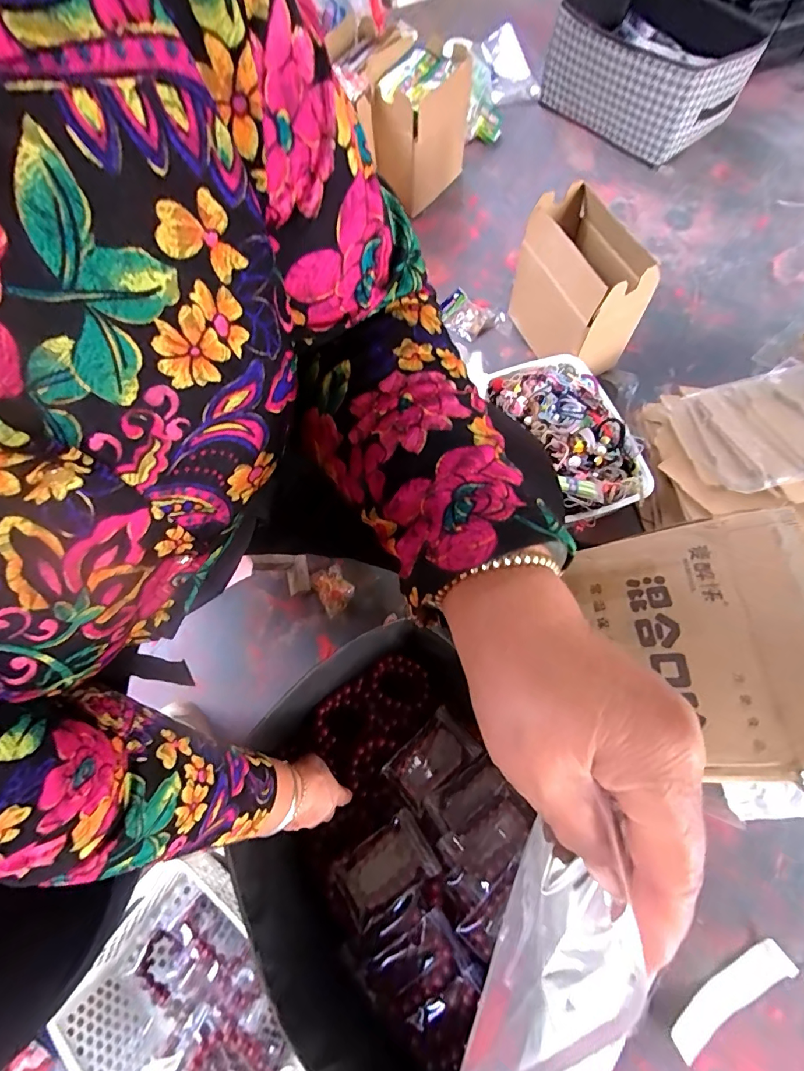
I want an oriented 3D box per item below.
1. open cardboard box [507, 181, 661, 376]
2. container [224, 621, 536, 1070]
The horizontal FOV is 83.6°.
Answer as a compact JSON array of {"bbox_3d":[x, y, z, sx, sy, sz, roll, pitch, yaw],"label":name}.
[{"bbox_3d":[0.311,-0.451,0.824,0.142,0.215,0.289,-17,66,-10],"label":"open cardboard box"},{"bbox_3d":[-0.009,0.347,0.529,0.364,0.155,0.358,33,73,12],"label":"container"}]

